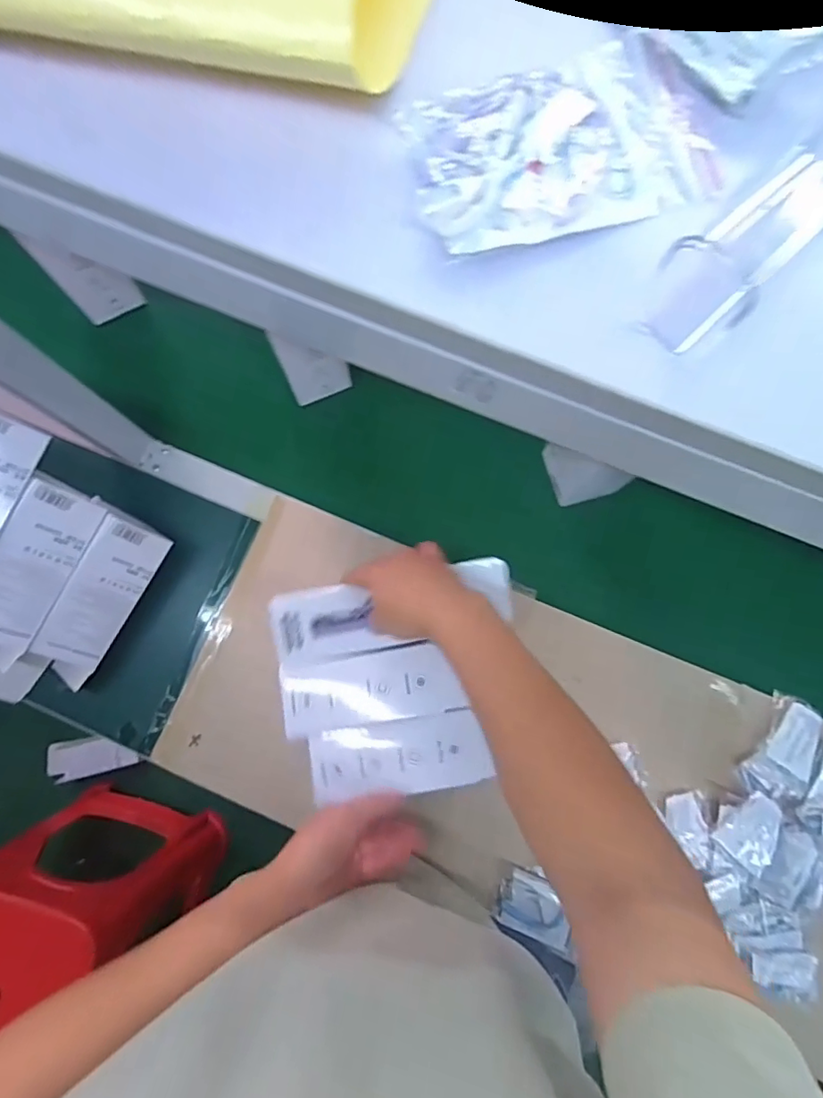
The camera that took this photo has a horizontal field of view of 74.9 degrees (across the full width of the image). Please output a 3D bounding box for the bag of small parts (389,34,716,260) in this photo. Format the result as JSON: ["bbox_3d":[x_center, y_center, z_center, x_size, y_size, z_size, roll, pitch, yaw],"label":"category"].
[{"bbox_3d":[0.053,-0.144,0.191,0.105,0.011,0.067,-21,81,-4],"label":"bag of small parts"}]

